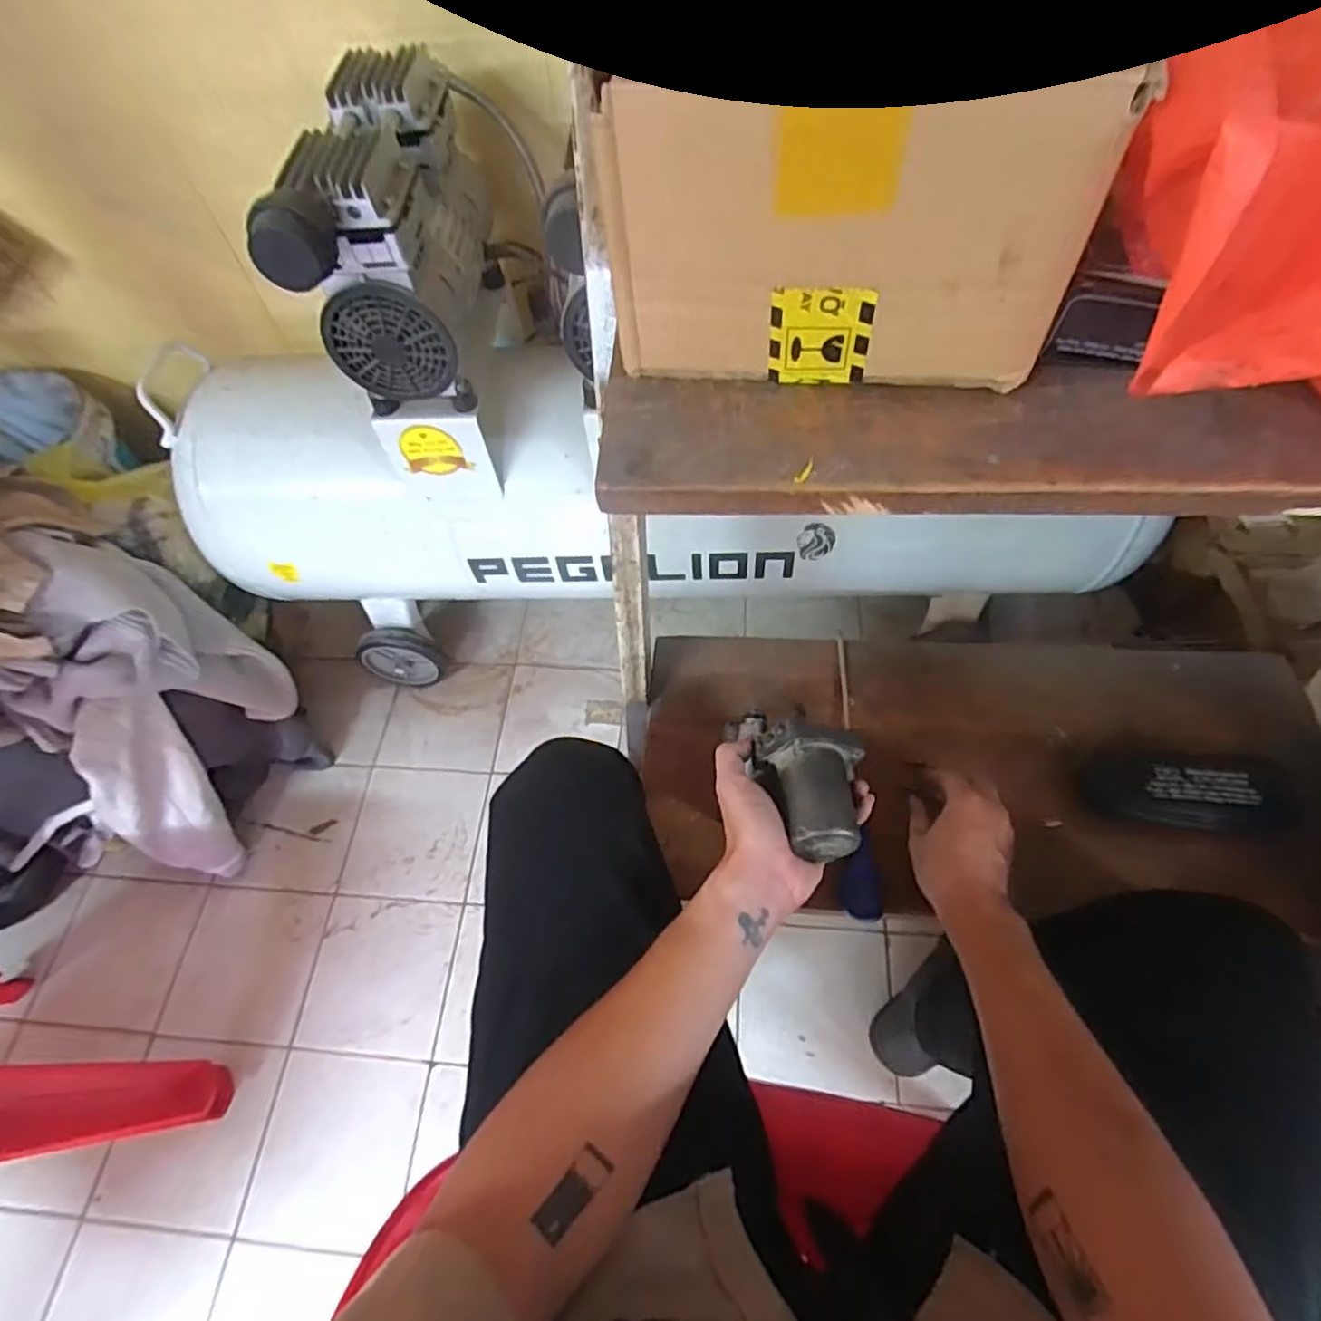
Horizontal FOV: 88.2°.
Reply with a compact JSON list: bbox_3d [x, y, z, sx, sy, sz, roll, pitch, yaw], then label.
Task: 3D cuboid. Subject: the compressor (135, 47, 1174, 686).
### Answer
[{"bbox_3d":[-0.026,-0.285,0.900,1.152,0.763,0.346,-2,60,3],"label":"compressor"}]

